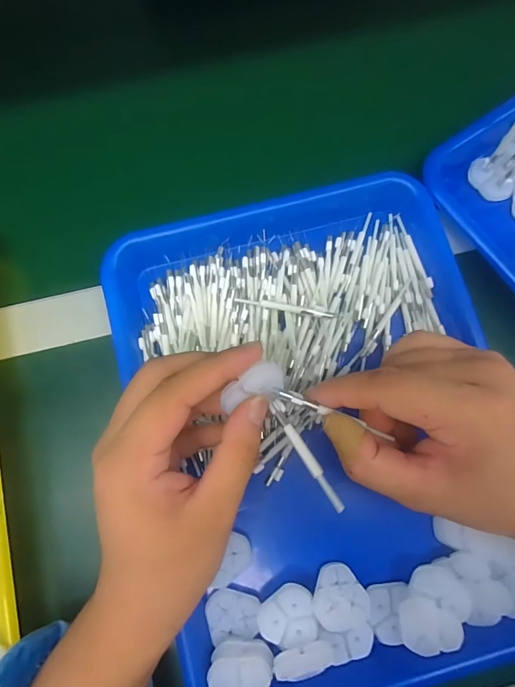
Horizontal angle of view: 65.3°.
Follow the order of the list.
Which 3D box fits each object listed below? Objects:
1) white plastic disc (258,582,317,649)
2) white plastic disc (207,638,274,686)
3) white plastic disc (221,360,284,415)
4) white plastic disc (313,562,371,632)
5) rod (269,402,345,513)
[{"bbox_3d":[0.019,0.173,0.256,0.035,0.013,0.034,0,79,-1],"label":"white plastic disc"},{"bbox_3d":[-0.011,0.203,0.244,0.037,0.009,0.033,9,79,1],"label":"white plastic disc"},{"bbox_3d":[-0.003,0.022,0.207,0.035,0.008,0.015,-30,81,-10],"label":"white plastic disc"},{"bbox_3d":[0.053,0.163,0.260,0.036,0.006,0.037,5,59,-9],"label":"white plastic disc"},{"bbox_3d":[0.024,0.055,0.202,0.005,0.004,0.062,-31,58,-6],"label":"rod"}]

